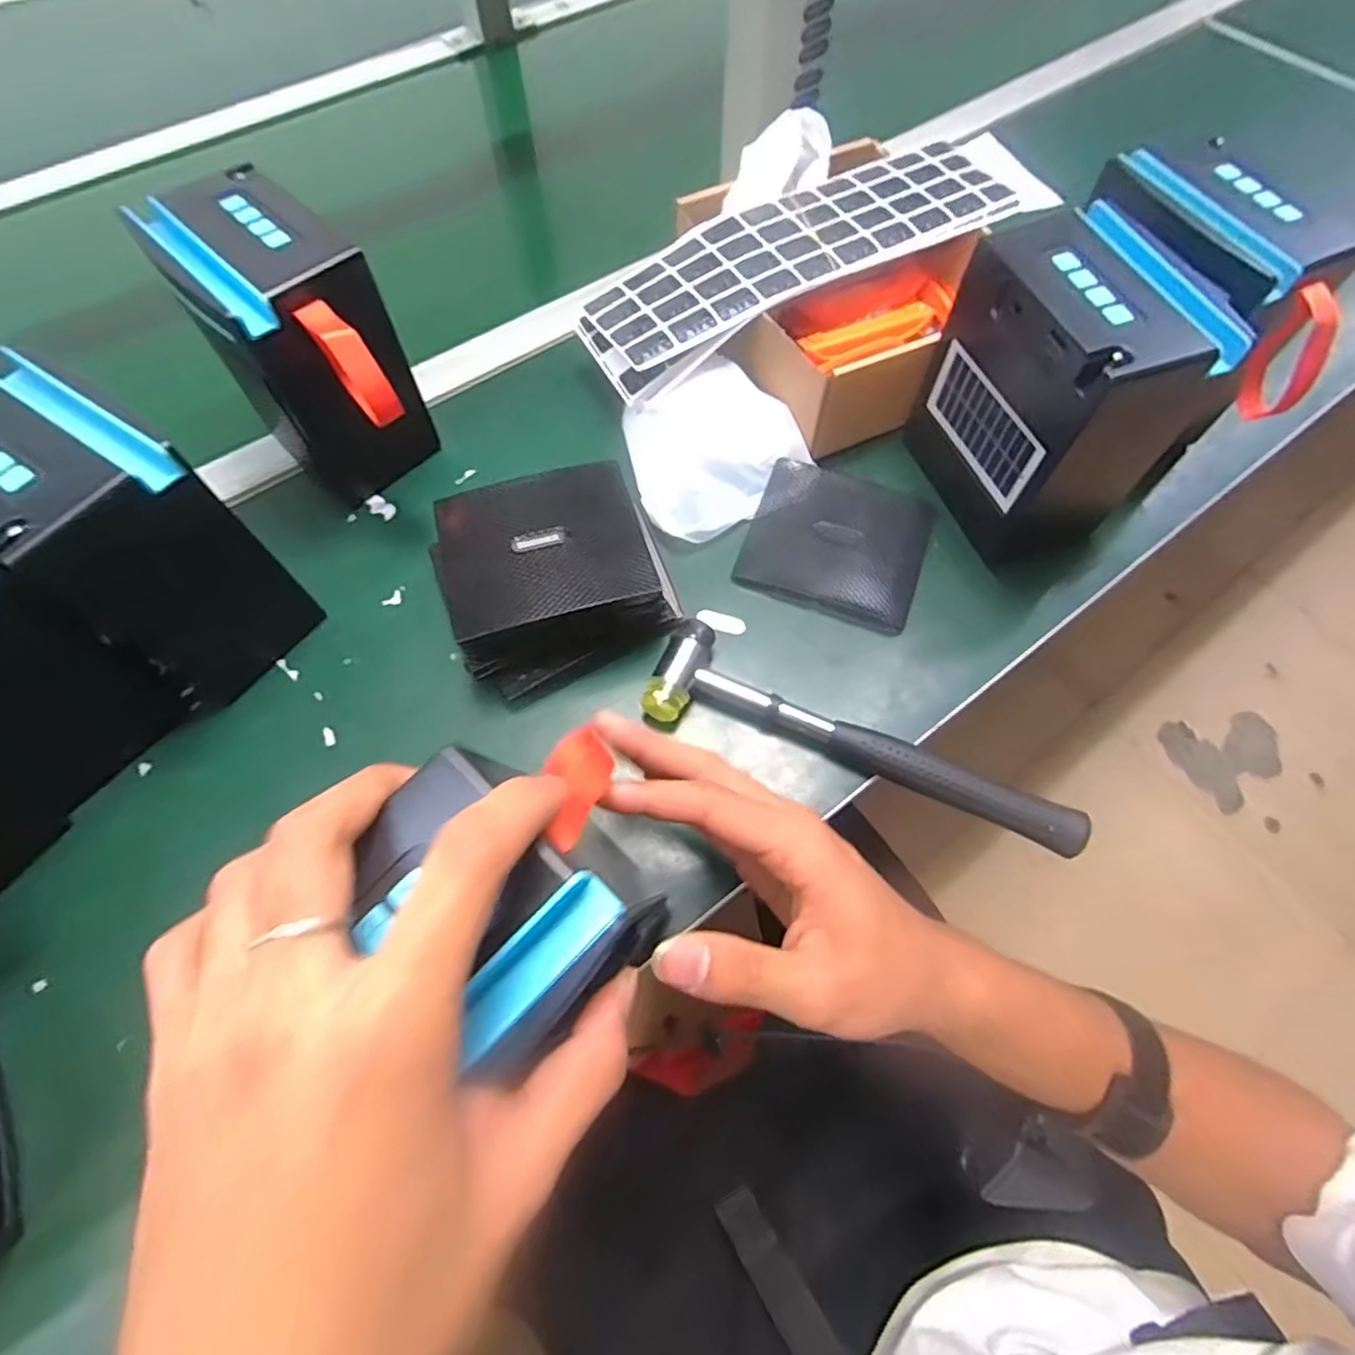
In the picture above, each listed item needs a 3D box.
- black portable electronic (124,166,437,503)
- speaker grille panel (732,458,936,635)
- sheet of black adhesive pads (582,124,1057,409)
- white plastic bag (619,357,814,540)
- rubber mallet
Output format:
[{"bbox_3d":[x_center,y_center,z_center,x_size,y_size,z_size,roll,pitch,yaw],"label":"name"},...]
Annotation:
[{"bbox_3d":[-0.212,-0.185,0.398,0.151,0.141,0.076,42,72,17],"label":"black portable electronic"},{"bbox_3d":[0.100,-0.087,0.420,0.107,0.011,0.104,19,66,8],"label":"speaker grille panel"},{"bbox_3d":[0.102,-0.299,0.466,0.354,0.041,0.098,-27,68,-12],"label":"sheet of black adhesive pads"},{"bbox_3d":[0.024,-0.151,0.435,0.115,0.035,0.098,-29,68,-13],"label":"white plastic bag"},{"bbox_3d":[0.099,0.033,0.357,0.231,0.023,0.061,20,67,9],"label":"rubber mallet"}]

